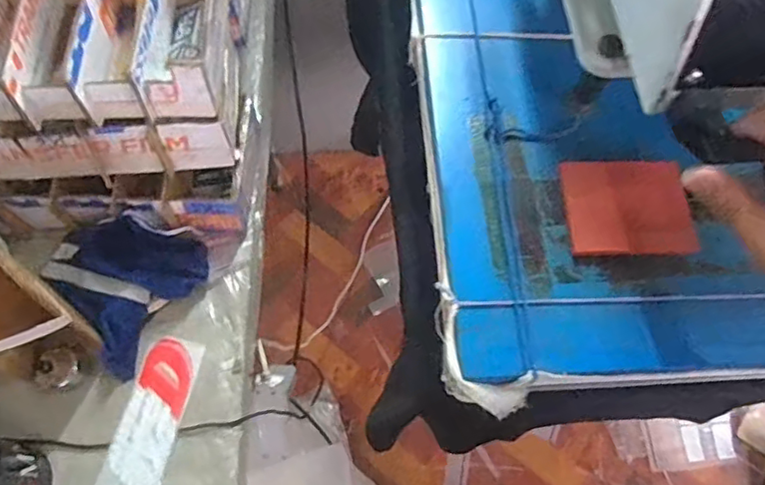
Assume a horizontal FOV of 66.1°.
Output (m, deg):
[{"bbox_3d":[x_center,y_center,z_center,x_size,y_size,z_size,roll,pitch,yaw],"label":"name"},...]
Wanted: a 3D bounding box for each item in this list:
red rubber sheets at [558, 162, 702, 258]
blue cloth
[{"bbox_3d":[0.183,-0.026,0.440,0.086,0.015,0.076,0,64,-1],"label":"red rubber sheets"},{"bbox_3d":[-0.295,0.038,0.663,0.150,0.061,0.166,32,67,14],"label":"blue cloth"}]

